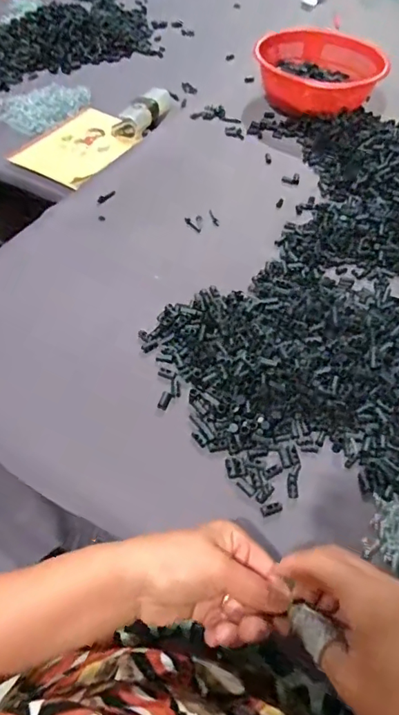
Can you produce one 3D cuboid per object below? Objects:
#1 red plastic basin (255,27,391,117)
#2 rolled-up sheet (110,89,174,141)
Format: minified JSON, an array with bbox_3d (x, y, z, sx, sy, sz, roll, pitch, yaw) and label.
[{"bbox_3d":[0.227,-0.525,0.914,0.219,0.111,0.178,23,53,15],"label":"red plastic basin"},{"bbox_3d":[-0.092,-0.438,0.860,0.055,0.035,0.183,20,52,12],"label":"rolled-up sheet"}]

